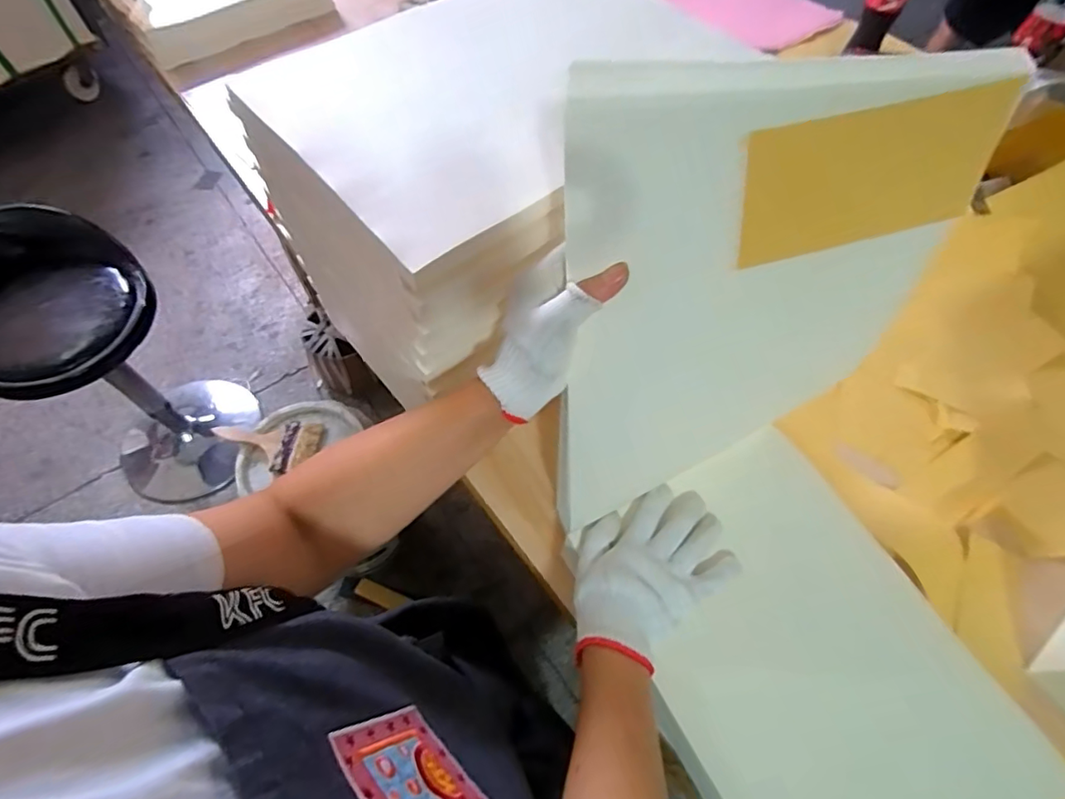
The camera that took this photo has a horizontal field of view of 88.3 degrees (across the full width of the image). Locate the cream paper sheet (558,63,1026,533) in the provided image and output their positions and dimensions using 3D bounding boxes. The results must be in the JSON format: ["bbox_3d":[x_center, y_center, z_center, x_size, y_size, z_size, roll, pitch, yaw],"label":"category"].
[{"bbox_3d":[0.151,-0.049,0.414,0.257,0.361,0.035,-6,47,-6],"label":"cream paper sheet"}]

